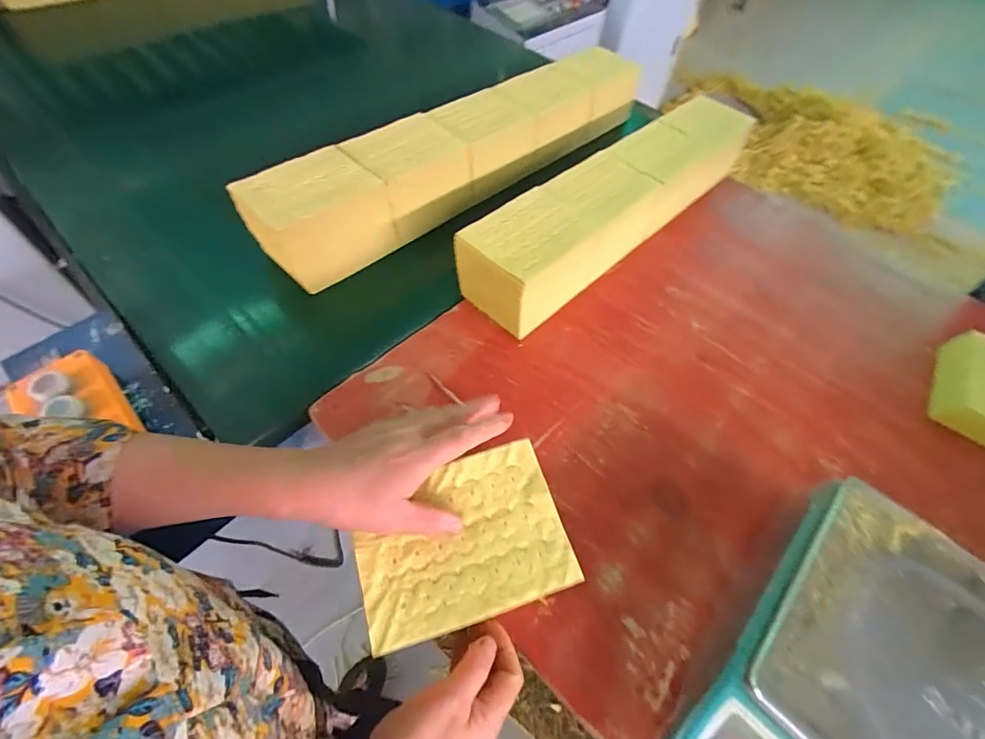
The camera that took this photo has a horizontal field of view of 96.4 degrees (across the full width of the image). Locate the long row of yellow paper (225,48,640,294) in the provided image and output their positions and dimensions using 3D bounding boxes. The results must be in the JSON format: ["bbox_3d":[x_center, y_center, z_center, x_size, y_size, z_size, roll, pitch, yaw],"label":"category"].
[{"bbox_3d":[-0.050,-0.370,0.751,0.779,0.123,0.130,-37,66,-26],"label":"long row of yellow paper"}]

